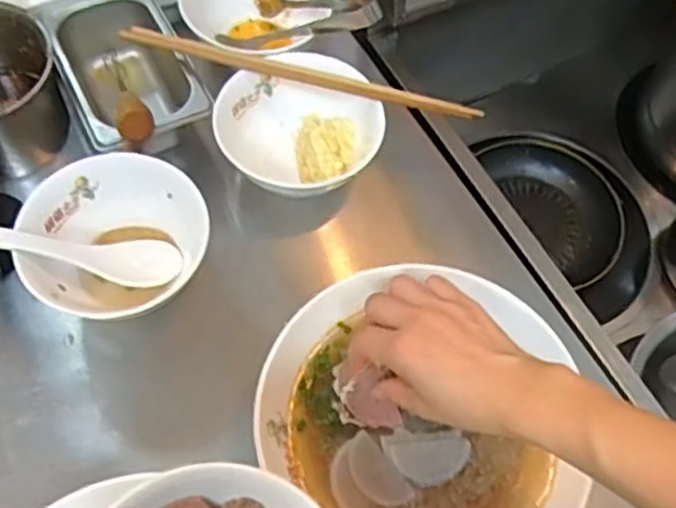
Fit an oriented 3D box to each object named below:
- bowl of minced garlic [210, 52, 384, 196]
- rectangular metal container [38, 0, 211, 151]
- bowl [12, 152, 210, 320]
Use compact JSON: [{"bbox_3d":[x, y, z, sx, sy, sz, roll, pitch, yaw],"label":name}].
[{"bbox_3d":[-0.041,-0.109,0.651,0.128,0.075,0.130,2,60,-3],"label":"bowl of minced garlic"},{"bbox_3d":[-0.198,-0.162,0.694,0.110,0.080,0.190,-23,64,-16],"label":"rectangular metal container"},{"bbox_3d":[-0.184,-0.012,0.585,0.127,0.065,0.135,2,60,-3],"label":"bowl"}]

